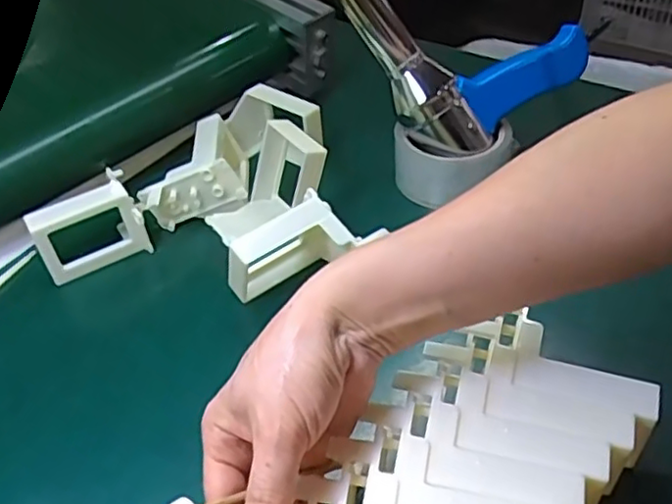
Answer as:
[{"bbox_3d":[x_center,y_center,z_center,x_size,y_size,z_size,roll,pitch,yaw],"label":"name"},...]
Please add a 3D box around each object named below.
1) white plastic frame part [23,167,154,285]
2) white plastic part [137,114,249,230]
[{"bbox_3d":[-0.183,-0.016,0.494,0.075,0.063,0.027,-22,45,-16],"label":"white plastic frame part"},{"bbox_3d":[-0.116,-0.062,0.550,0.078,0.058,0.082,-26,32,9],"label":"white plastic part"}]

